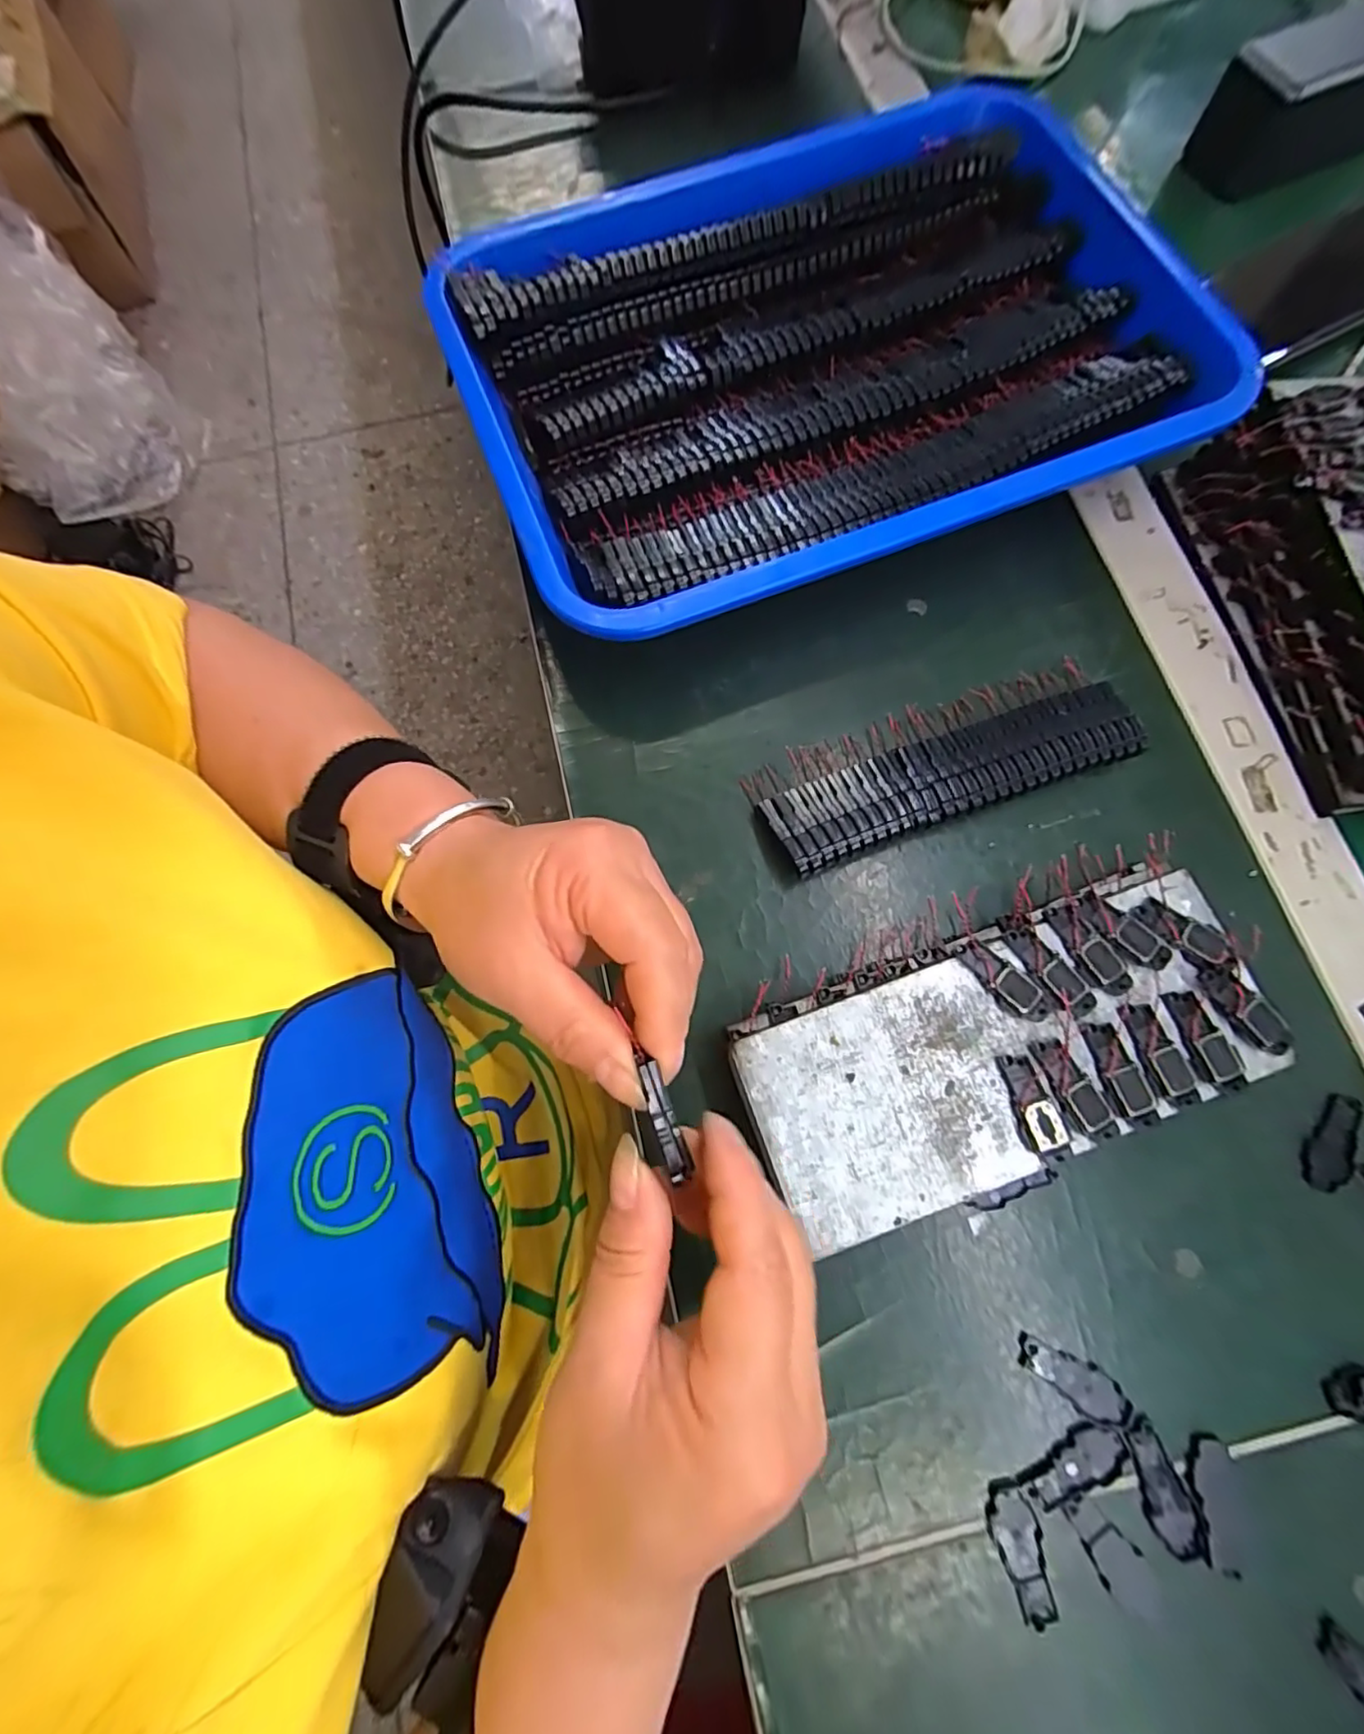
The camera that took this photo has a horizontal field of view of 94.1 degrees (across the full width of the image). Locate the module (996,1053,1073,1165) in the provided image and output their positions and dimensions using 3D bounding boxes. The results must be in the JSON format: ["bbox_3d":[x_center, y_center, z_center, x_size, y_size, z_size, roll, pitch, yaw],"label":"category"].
[{"bbox_3d":[0.128,0.088,0.231,0.014,0.004,0.038,-20,75,-4],"label":"module"}]

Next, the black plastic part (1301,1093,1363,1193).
[{"bbox_3d":[0.259,0.109,0.251,0.017,0.004,0.040,31,78,10],"label":"black plastic part"}]

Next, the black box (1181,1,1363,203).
[{"bbox_3d":[0.382,-0.465,0.381,0.119,0.045,0.053,-27,76,-6],"label":"black box"}]

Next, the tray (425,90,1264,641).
[{"bbox_3d":[0.072,-0.263,0.333,0.362,0.048,0.269,-21,75,-4],"label":"tray"}]

